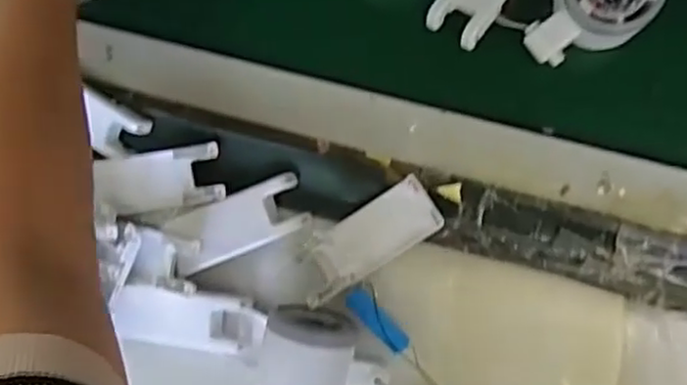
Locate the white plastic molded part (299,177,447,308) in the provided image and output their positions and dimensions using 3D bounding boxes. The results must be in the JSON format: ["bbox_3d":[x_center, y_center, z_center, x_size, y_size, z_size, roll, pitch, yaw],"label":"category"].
[{"bbox_3d":[0.015,0.032,0.459,0.102,0.019,0.041,-34,84,7],"label":"white plastic molded part"}]

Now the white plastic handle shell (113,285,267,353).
[{"bbox_3d":[-0.106,0.088,0.474,0.101,0.018,0.035,11,91,-5],"label":"white plastic handle shell"}]

